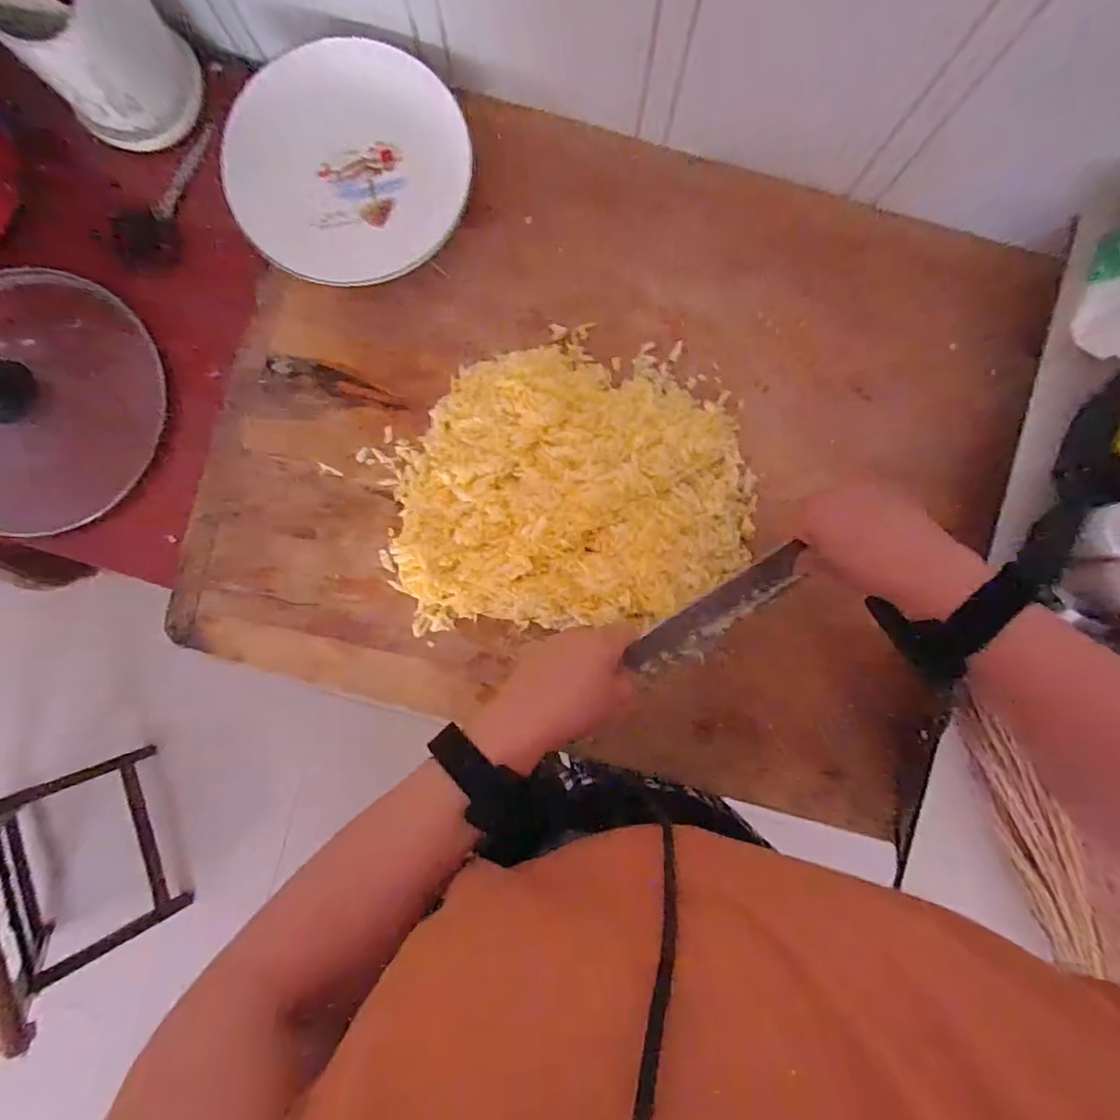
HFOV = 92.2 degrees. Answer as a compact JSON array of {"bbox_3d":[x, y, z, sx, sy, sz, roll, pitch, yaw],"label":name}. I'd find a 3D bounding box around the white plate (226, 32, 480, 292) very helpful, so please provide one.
[{"bbox_3d":[-0.176,-0.331,0.465,0.199,0.040,0.171,-37,99,-2],"label":"white plate"}]

